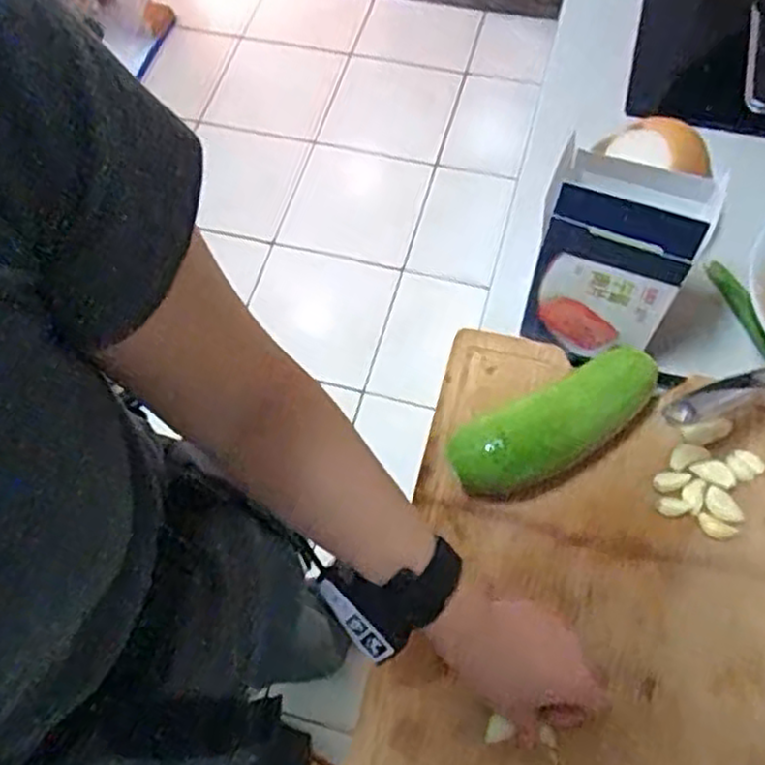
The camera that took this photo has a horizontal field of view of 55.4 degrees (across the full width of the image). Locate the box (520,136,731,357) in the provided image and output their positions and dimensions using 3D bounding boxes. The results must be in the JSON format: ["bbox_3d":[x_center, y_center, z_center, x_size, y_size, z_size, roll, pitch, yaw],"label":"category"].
[{"bbox_3d":[0.188,-0.106,0.594,0.108,0.199,0.081,20,68,12],"label":"box"}]

